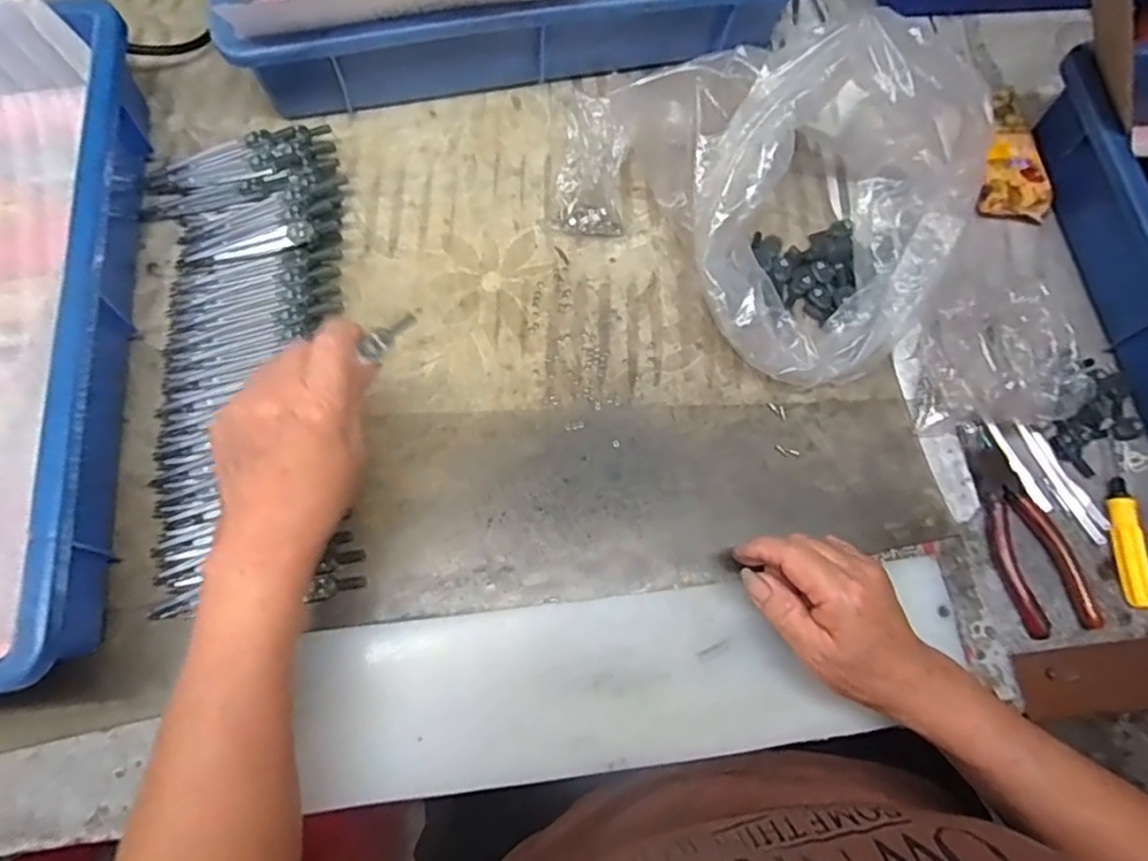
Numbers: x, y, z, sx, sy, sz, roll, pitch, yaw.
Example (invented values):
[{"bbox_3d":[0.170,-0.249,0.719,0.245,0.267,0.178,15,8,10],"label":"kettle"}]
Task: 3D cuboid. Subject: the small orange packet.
[{"bbox_3d":[0.346,-0.219,0.523,0.053,0.030,0.106,7,69,0],"label":"small orange packet"}]

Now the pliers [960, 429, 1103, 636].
[{"bbox_3d":[0.291,0.061,0.434,0.048,0.010,0.137,-11,70,-7],"label":"pliers"}]

